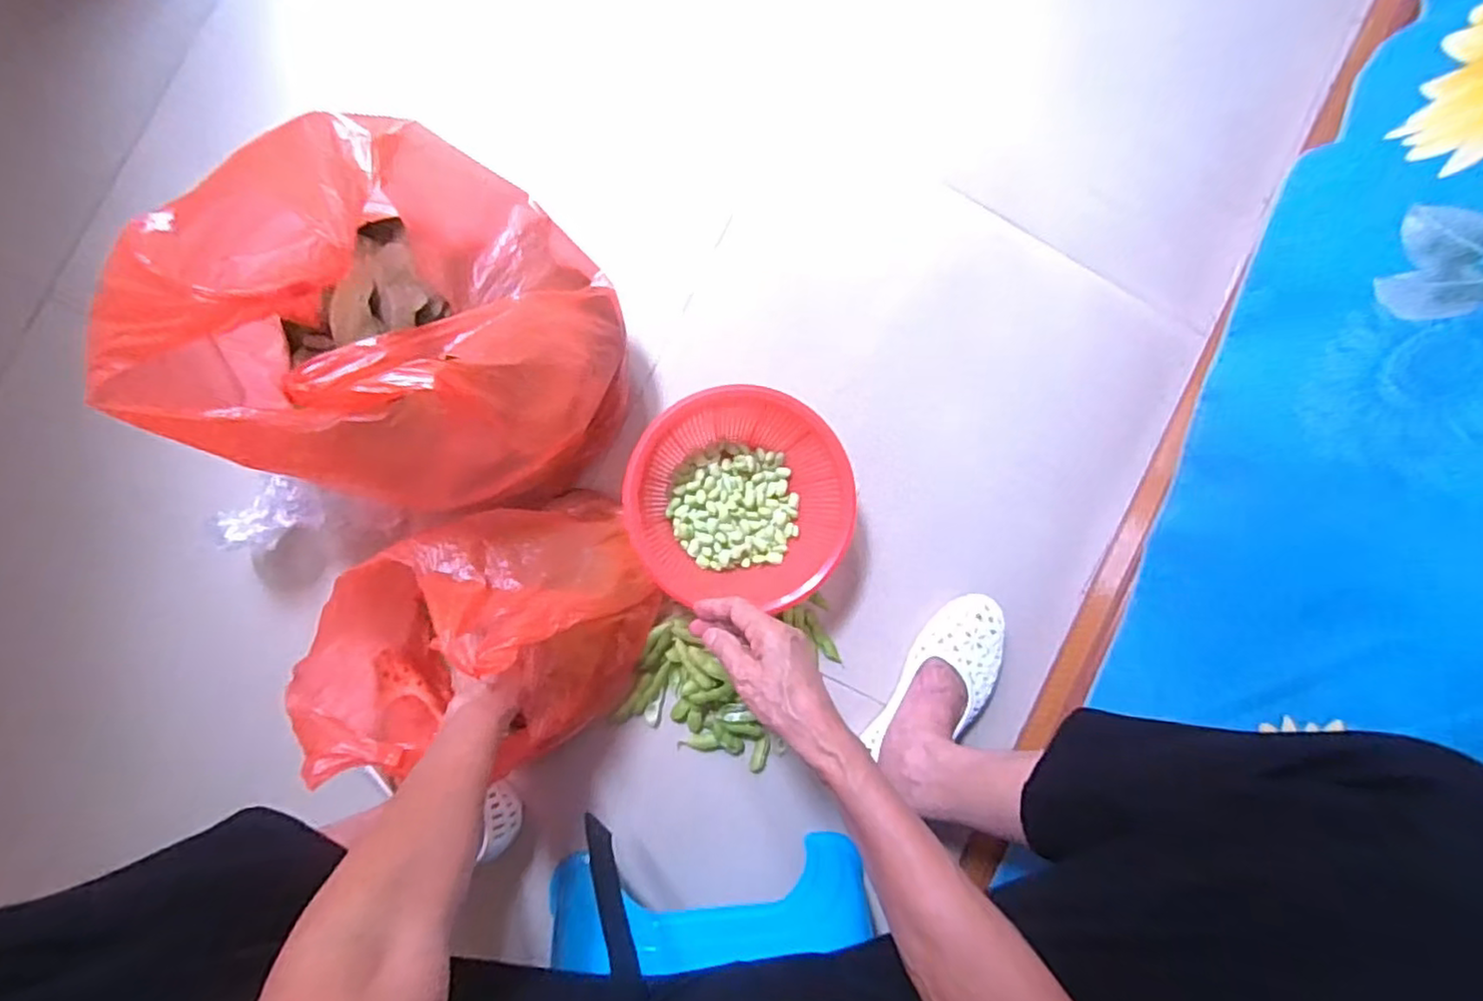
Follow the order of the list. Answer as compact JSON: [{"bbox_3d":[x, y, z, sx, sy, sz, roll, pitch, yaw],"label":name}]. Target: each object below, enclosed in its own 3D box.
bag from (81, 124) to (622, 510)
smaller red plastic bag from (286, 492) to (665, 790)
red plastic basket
[{"bbox_3d":[-0.237,-0.123,0.477,0.268,0.232,0.259,38,86,-5],"label":"bag"},{"bbox_3d":[-0.200,0.109,0.524,0.241,0.182,0.197,-2,90,-6],"label":"smaller red plastic bag"},{"bbox_3d":[-0.004,-0.004,0.601,0.189,0.076,0.177,-4,90,-6],"label":"red plastic basket"}]

